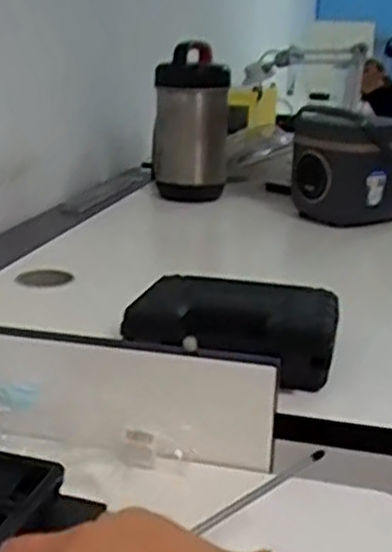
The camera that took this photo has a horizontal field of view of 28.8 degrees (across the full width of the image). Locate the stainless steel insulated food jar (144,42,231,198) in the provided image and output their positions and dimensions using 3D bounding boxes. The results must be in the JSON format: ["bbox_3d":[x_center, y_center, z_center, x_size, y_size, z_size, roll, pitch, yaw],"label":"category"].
[{"bbox_3d":[-0.015,-0.315,1.606,0.157,0.325,0.181,2,17,-1],"label":"stainless steel insulated food jar"}]

